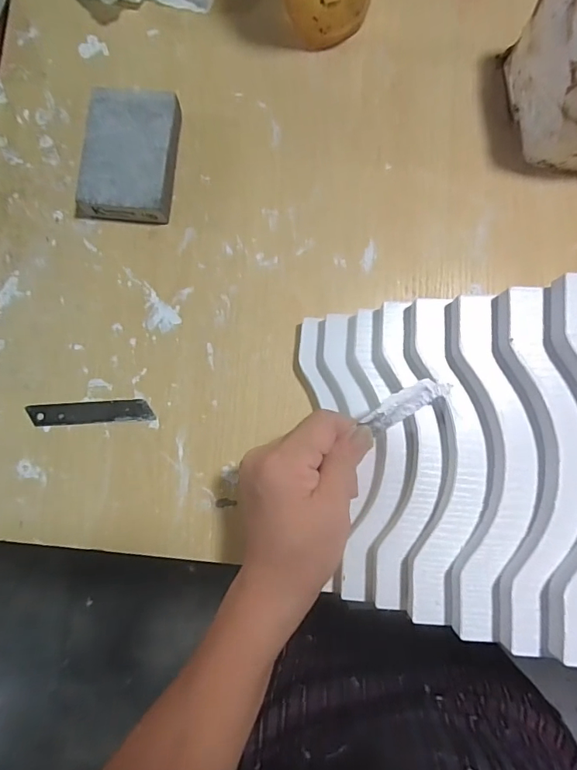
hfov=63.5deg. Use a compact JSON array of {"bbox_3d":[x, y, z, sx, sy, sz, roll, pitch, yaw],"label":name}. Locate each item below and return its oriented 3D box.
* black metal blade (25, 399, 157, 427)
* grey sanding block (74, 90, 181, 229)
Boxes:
[{"bbox_3d":[-0.156,0.022,0.366,0.099,0.004,0.018,-3,83,1],"label":"black metal blade"},{"bbox_3d":[-0.127,-0.185,0.377,0.070,0.026,0.101,6,83,2],"label":"grey sanding block"}]

